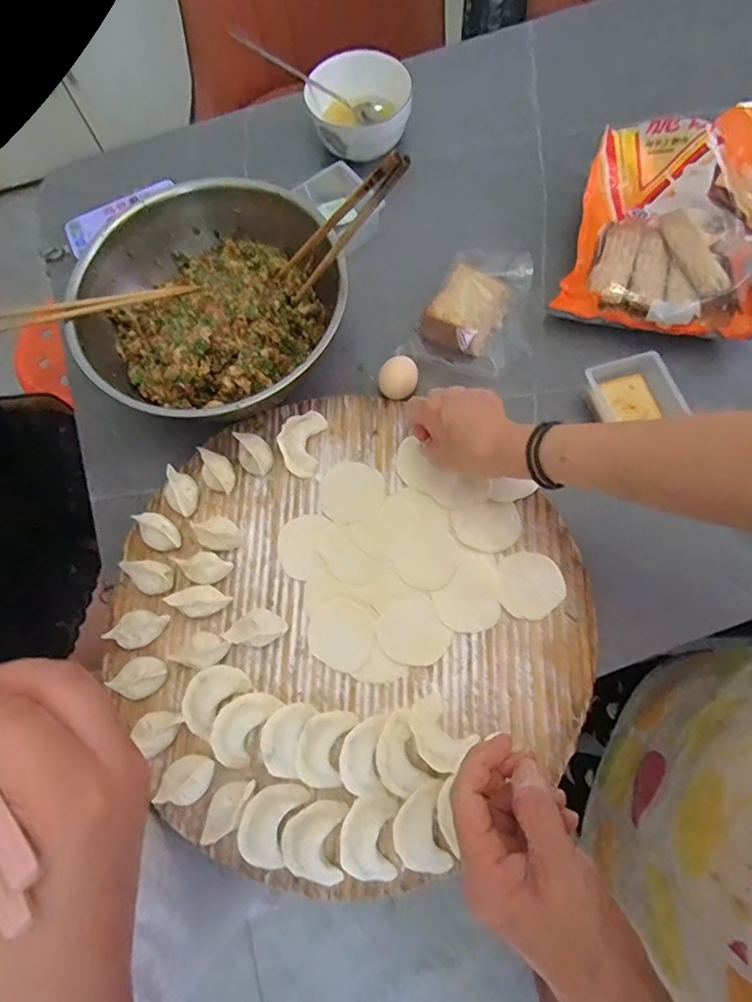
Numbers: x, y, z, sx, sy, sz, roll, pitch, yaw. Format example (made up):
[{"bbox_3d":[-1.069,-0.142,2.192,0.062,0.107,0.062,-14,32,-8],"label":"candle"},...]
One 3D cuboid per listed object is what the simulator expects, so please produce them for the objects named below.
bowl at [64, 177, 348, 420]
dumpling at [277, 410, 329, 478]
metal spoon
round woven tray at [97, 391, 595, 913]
[{"bbox_3d":[-0.165,-0.200,0.537,0.252,0.080,0.273,-1,71,3],"label":"bowl"},{"bbox_3d":[-0.075,-0.060,0.517,0.040,0.021,0.067,10,72,6],"label":"dumpling"},{"bbox_3d":[-0.074,-0.515,0.628,0.199,0.023,0.038,16,70,-21],"label":"metal spoon"},{"bbox_3d":[-0.029,0.094,0.469,0.400,0.033,0.400,-1,71,2],"label":"round woven tray"}]

